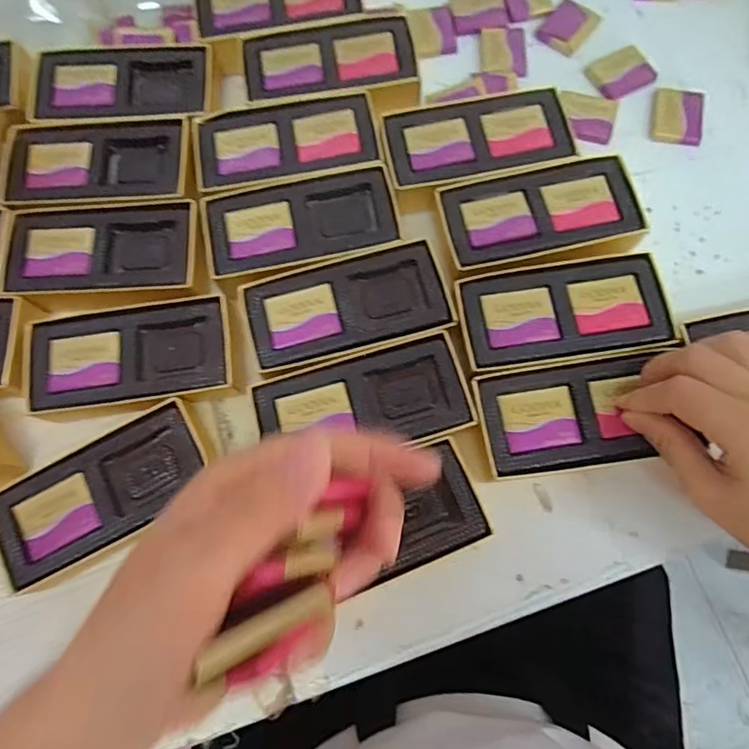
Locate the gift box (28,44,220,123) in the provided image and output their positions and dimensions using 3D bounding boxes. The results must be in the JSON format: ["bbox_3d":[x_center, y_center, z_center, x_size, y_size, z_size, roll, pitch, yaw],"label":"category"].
[{"bbox_3d":[-0.162,-0.191,0.356,0.119,0.029,0.062,-1,76,1],"label":"gift box"}]

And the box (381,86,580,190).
[{"bbox_3d":[0.065,-0.145,0.339,0.113,0.029,0.054,-12,75,-1],"label":"box"}]

